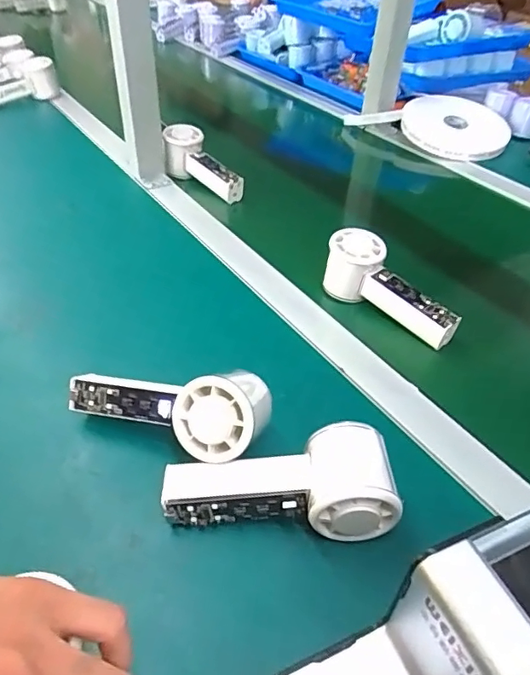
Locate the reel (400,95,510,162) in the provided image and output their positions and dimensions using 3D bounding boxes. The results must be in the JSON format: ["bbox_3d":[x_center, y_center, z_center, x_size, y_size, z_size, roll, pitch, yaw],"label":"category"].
[{"bbox_3d":[0.324,-0.357,0.864,0.181,0.032,0.169,2,55,-2],"label":"reel"}]

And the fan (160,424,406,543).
[{"bbox_3d":[0.009,0.097,0.338,0.149,0.045,0.057,-5,40,9],"label":"fan"}]

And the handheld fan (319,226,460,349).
[{"bbox_3d":[0.121,-0.044,0.506,0.146,0.057,0.043,43,52,18],"label":"handheld fan"}]

